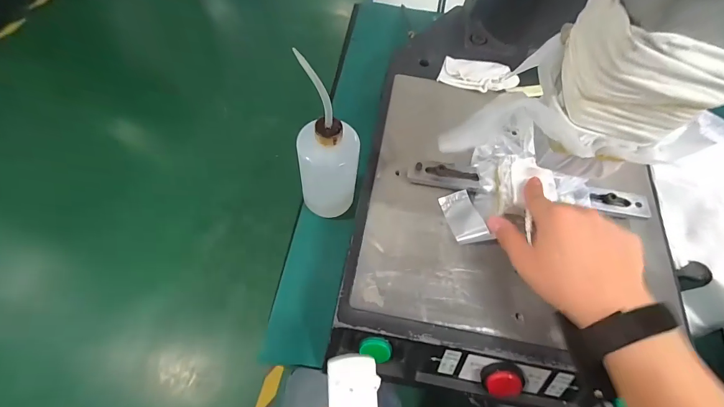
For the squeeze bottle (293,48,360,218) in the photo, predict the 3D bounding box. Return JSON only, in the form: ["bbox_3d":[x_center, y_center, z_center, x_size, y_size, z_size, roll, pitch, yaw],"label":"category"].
[{"bbox_3d":[-0.040,-0.059,0.416,0.071,0.199,0.072,12,63,4],"label":"squeeze bottle"}]

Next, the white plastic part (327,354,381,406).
[{"bbox_3d":[-0.007,0.159,0.289,0.042,0.015,0.062,-2,63,-4],"label":"white plastic part"}]

